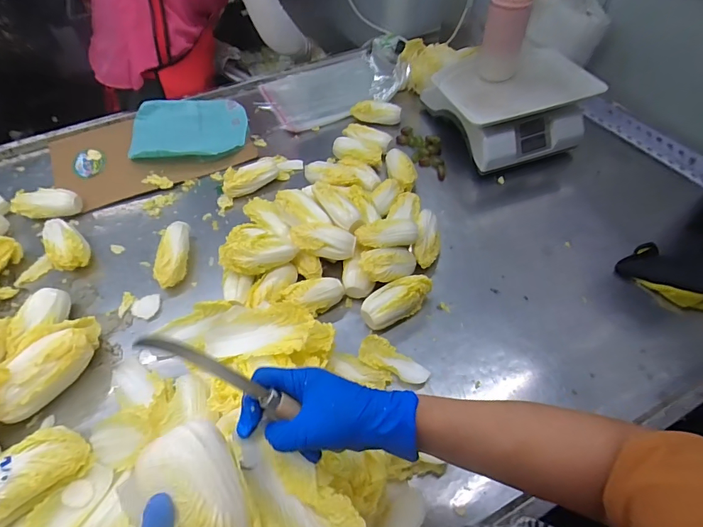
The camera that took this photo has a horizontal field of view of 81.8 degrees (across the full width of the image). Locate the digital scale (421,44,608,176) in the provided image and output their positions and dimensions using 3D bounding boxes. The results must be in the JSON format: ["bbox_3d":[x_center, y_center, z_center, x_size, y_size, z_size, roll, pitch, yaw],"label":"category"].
[{"bbox_3d":[0.326,-0.345,0.854,0.255,0.116,0.265,-13,54,-8],"label":"digital scale"}]

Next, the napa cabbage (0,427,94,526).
[{"bbox_3d":[-0.389,0.255,0.476,0.063,0.056,0.134,38,63,26],"label":"napa cabbage"}]

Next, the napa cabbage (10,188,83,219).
[{"bbox_3d":[-0.608,-0.112,0.805,0.147,0.049,0.054,1,53,2],"label":"napa cabbage"}]

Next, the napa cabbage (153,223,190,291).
[{"bbox_3d":[-0.317,-0.015,0.722,0.055,0.051,0.130,-4,53,-1],"label":"napa cabbage"}]

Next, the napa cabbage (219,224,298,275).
[{"bbox_3d":[-0.151,-0.021,0.656,0.121,0.050,0.064,-19,55,-12],"label":"napa cabbage"}]

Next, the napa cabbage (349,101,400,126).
[{"bbox_3d":[0.055,-0.350,0.945,0.123,0.045,0.041,14,55,12],"label":"napa cabbage"}]

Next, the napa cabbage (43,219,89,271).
[{"bbox_3d":[-0.518,-0.034,0.736,0.060,0.058,0.115,-35,60,-22],"label":"napa cabbage"}]

